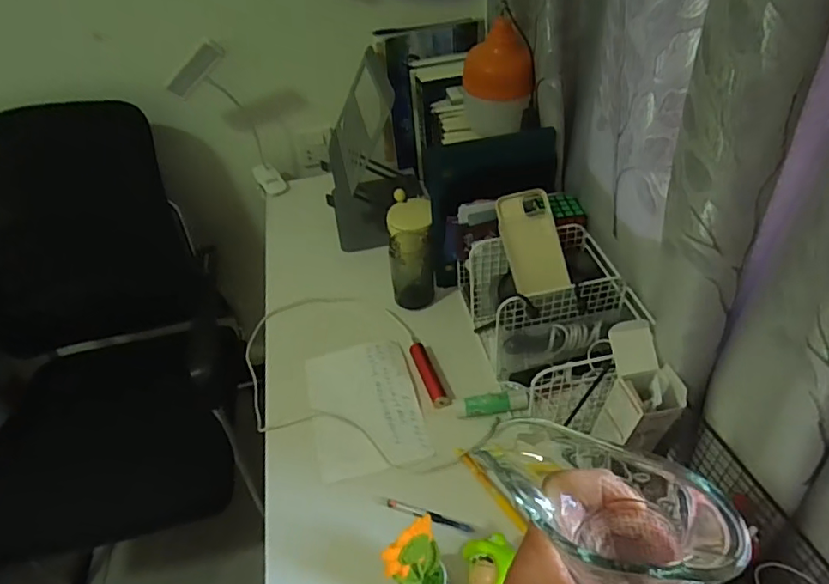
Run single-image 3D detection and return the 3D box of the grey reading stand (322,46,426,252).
[{"bbox_3d":[-0.091,-0.265,1.034,0.179,0.260,0.291,-8,43,0],"label":"grey reading stand"}]

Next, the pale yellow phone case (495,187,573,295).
[{"bbox_3d":[0.162,-0.070,0.758,0.077,0.008,0.150,-8,72,-5],"label":"pale yellow phone case"}]

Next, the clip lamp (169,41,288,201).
[{"bbox_3d":[-0.378,-0.341,1.114,0.162,0.314,0.104,-22,44,-14],"label":"clip lamp"}]

